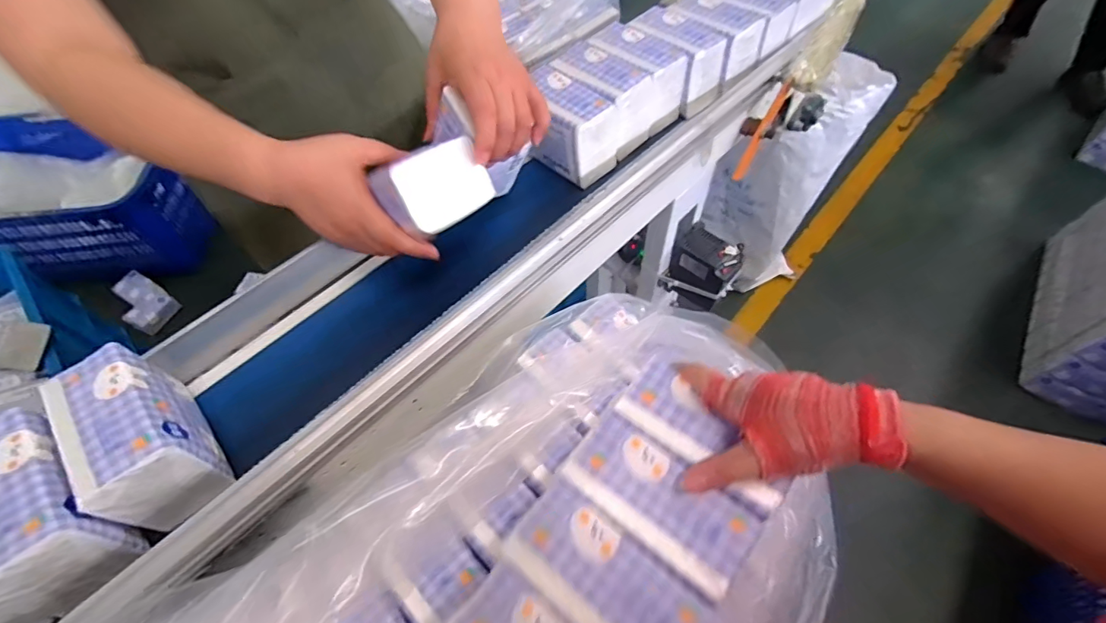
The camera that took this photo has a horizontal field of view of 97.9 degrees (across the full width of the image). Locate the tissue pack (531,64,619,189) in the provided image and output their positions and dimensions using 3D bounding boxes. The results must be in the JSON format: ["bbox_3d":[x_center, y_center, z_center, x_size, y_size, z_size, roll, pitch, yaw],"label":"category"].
[{"bbox_3d":[0.015,-0.218,0.570,0.069,0.084,0.118,-40,64,-21],"label":"tissue pack"}]

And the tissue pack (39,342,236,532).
[{"bbox_3d":[-0.319,0.095,0.375,0.066,0.080,0.125,-37,63,-20],"label":"tissue pack"}]

